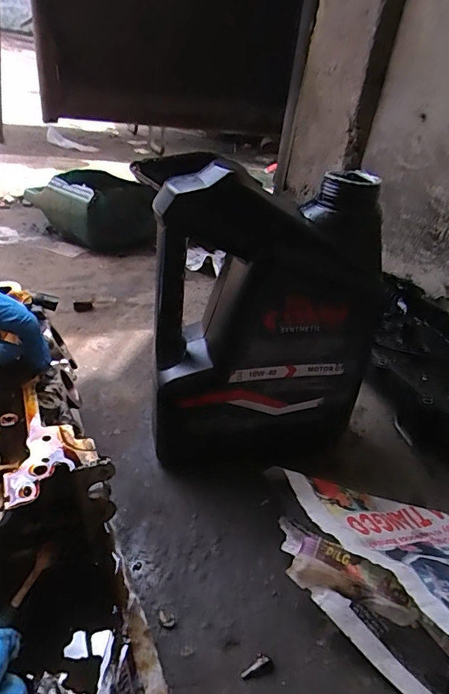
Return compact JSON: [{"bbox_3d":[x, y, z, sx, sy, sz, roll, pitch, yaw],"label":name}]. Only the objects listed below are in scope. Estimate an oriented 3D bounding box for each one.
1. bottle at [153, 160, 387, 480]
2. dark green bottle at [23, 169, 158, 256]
[{"bbox_3d":[0.032,-0.008,0.426,0.189,0.284,0.095,-4,34,-19],"label":"bottle"},{"bbox_3d":[-0.274,-0.300,1.001,0.292,0.119,0.143,30,38,32],"label":"dark green bottle"}]

